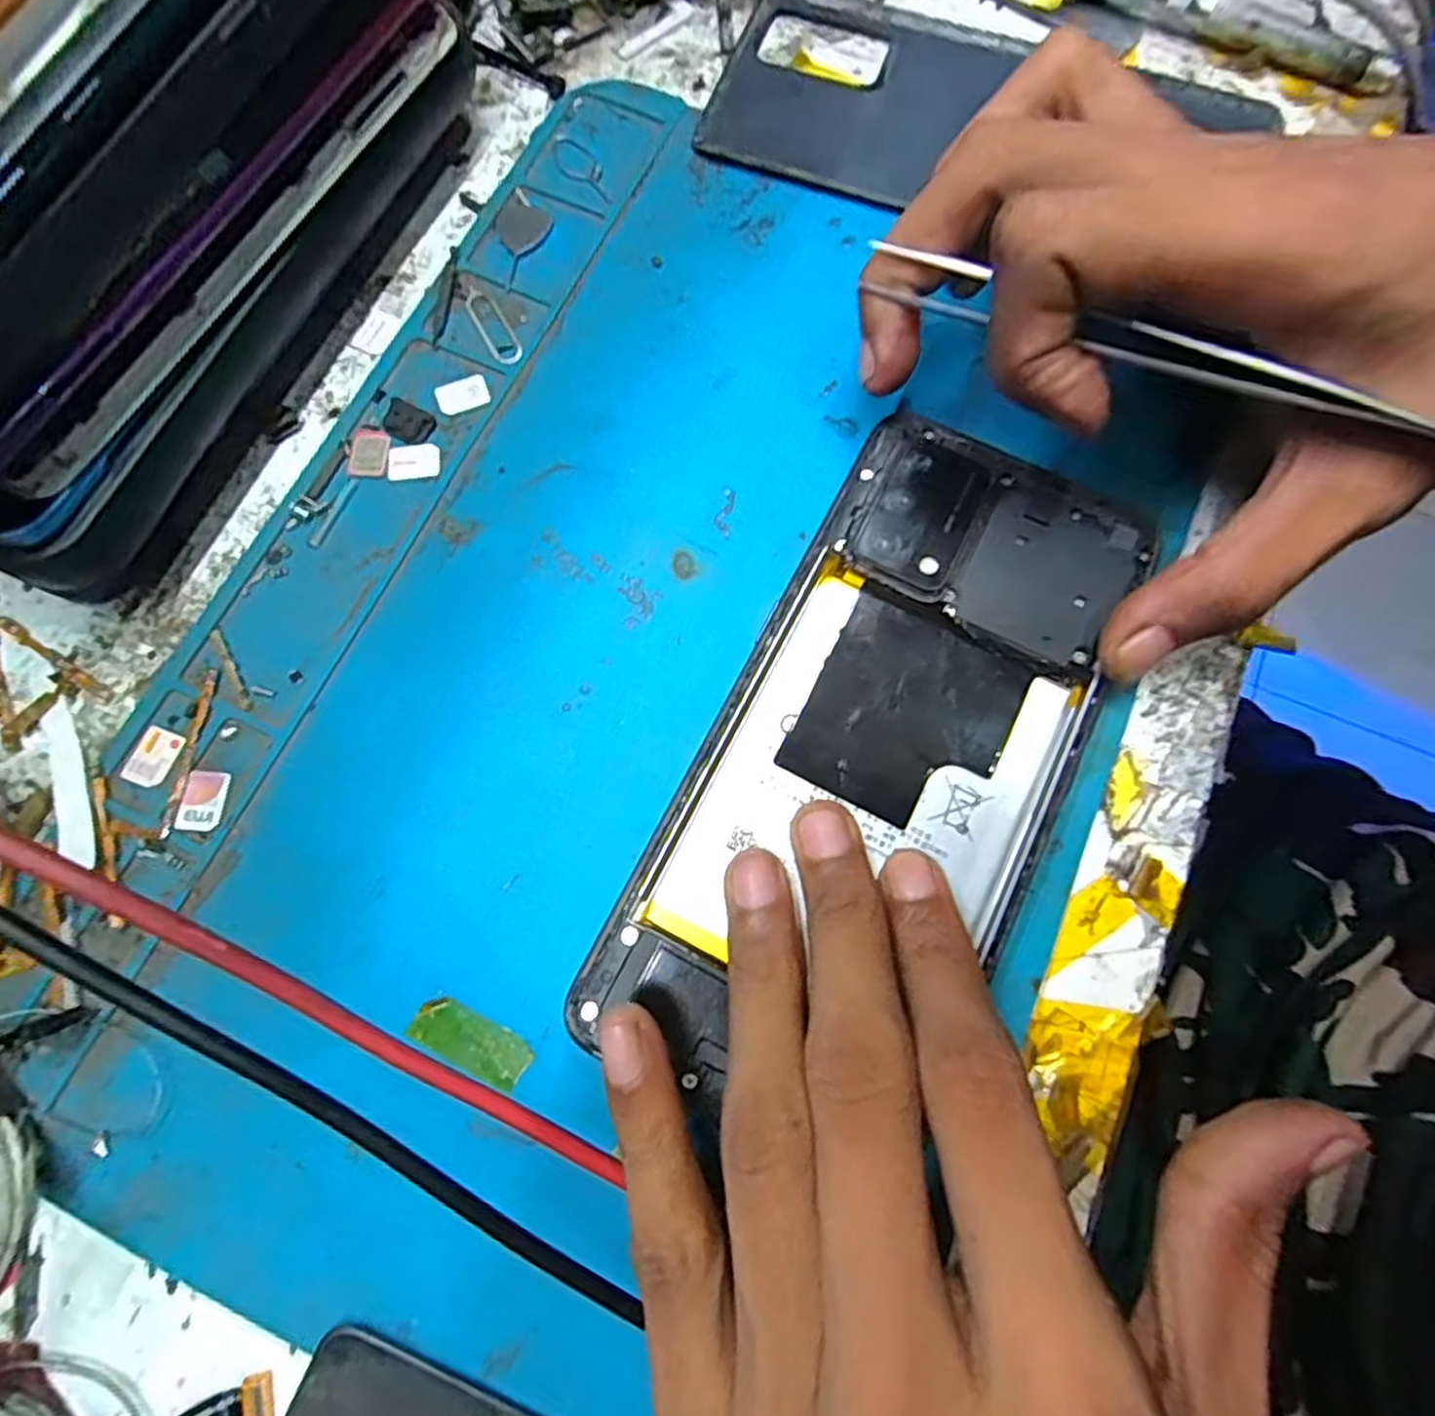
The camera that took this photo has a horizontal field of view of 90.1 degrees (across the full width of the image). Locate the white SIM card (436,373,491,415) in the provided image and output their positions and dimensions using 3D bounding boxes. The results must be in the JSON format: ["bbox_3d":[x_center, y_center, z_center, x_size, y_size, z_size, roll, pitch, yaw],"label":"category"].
[{"bbox_3d":[-0.064,-0.078,0.179,0.013,0.004,0.009,-21,79,-7],"label":"white SIM card"}]

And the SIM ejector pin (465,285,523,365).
[{"bbox_3d":[-0.058,-0.099,0.185,0.007,0.004,0.026,-29,78,-7],"label":"SIM ejector pin"}]

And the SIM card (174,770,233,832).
[{"bbox_3d":[-0.109,0.020,0.152,0.008,0.004,0.013,9,71,-7],"label":"SIM card"}]

